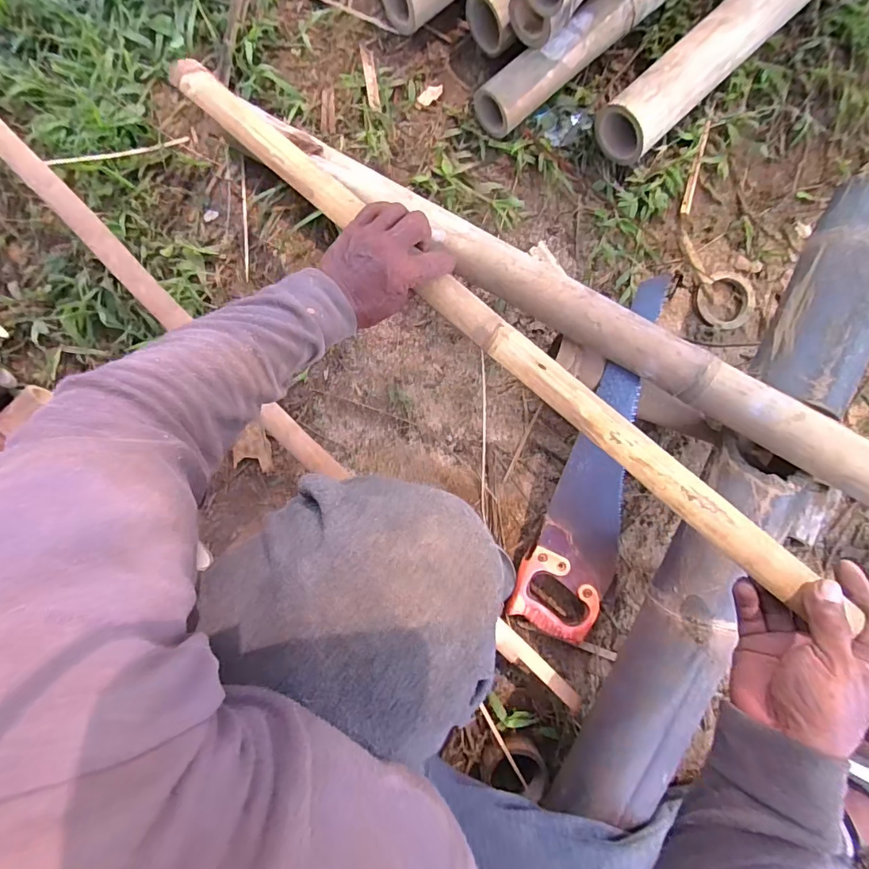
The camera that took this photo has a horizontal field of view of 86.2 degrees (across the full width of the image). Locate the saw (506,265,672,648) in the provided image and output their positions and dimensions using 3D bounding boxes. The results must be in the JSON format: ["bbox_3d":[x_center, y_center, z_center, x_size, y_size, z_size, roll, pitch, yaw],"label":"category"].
[{"bbox_3d":[0.199,0.042,0.569,0.114,0.025,0.446,12,101,-2],"label":"saw"}]

